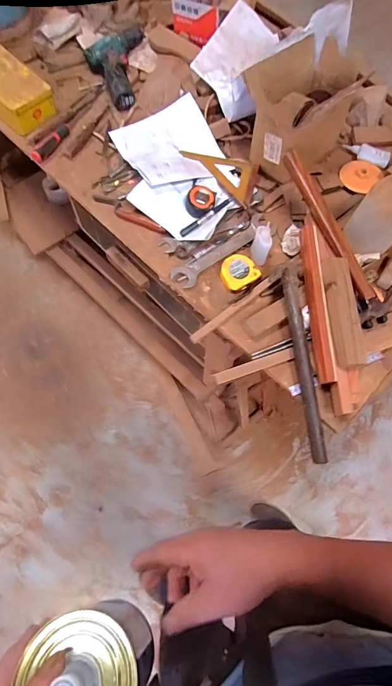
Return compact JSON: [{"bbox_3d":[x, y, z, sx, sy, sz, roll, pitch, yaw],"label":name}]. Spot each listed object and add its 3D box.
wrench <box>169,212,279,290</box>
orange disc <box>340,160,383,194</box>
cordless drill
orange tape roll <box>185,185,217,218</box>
[{"bbox_3d":[0.060,-0.191,0.748,0.244,0.015,0.058,-37,77,-14],"label":"wrench"},{"bbox_3d":[0.374,-0.383,0.815,0.081,0.020,0.097,38,73,10],"label":"orange disc"},{"bbox_3d":[-0.167,-0.664,0.868,0.145,0.051,0.179,-24,74,-11],"label":"cordless drill"},{"bbox_3d":[0.011,-0.305,0.762,0.065,0.037,0.068,1,72,-2],"label":"orange tape roll"}]

